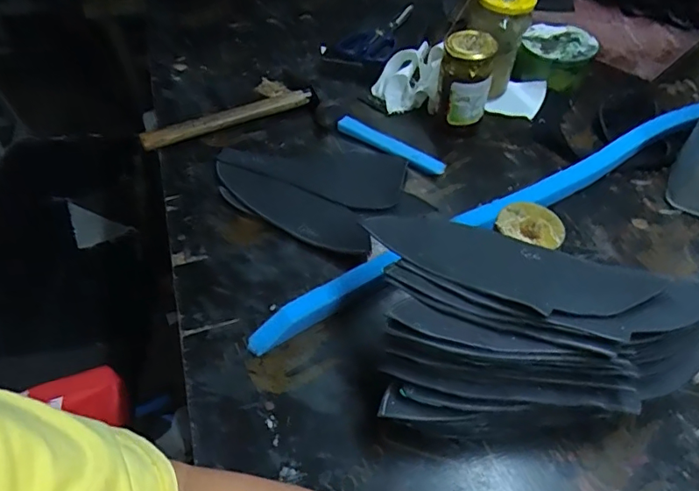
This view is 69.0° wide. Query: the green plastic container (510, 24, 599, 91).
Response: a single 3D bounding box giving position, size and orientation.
[{"bbox_3d":[0.274,-0.252,0.680,0.092,0.048,0.088,16,50,12],"label":"green plastic container"}]

